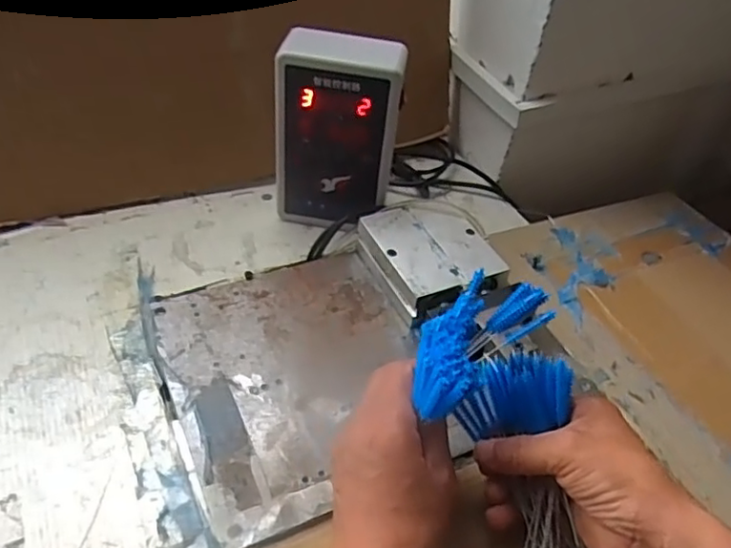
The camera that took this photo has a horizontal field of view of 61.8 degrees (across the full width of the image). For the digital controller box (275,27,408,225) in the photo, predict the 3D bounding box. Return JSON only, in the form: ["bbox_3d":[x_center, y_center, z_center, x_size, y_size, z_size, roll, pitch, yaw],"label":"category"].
[{"bbox_3d":[-0.027,-0.124,0.575,0.111,0.185,0.056,4,43,-3],"label":"digital controller box"}]

